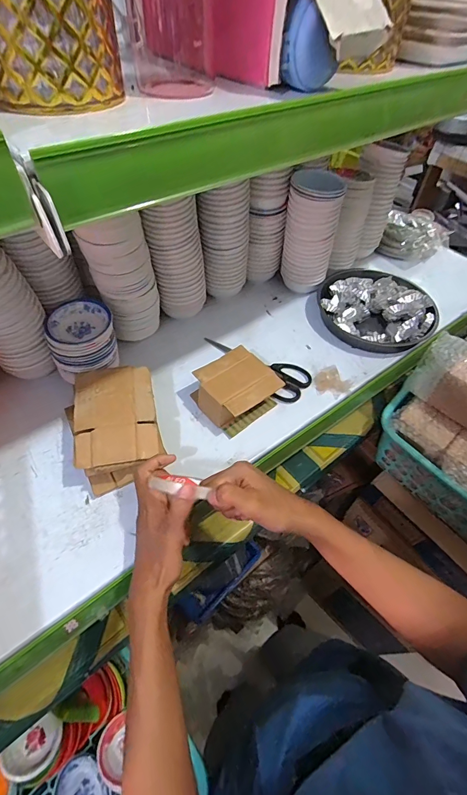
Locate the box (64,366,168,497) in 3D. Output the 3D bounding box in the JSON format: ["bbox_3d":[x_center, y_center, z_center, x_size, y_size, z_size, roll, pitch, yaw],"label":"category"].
[{"bbox_3d":[-0.154,0.035,0.479,0.113,0.063,0.153,-16,55,-16],"label":"box"}]

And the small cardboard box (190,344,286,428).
[{"bbox_3d":[0.004,-0.012,0.532,0.106,0.054,0.096,-32,61,-25],"label":"small cardboard box"}]

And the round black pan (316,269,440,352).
[{"bbox_3d":[0.265,-0.170,0.676,0.211,0.044,0.205,2,52,-3],"label":"round black pan"}]

